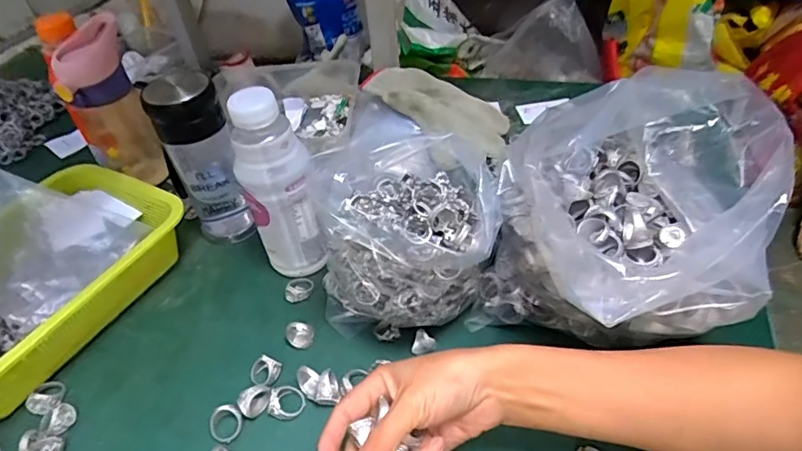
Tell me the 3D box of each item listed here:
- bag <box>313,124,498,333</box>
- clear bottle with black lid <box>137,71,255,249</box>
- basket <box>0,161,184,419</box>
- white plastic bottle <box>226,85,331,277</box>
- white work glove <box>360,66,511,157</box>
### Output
[{"bbox_3d":[0.008,0.013,0.460,0.154,0.149,0.135,19,48,23],"label":"bag"},{"bbox_3d":[-0.206,-0.067,0.546,0.064,0.183,0.066,-22,46,-18],"label":"clear bottle with black lid"},{"bbox_3d":[-0.364,0.048,0.508,0.184,0.072,0.256,19,48,23],"label":"basket"},{"bbox_3d":[-0.107,-0.028,0.483,0.064,0.185,0.056,-22,46,-18],"label":"white plastic bottle"},{"bbox_3d":[0.053,-0.155,0.676,0.176,0.071,0.113,23,49,26],"label":"white work glove"}]

